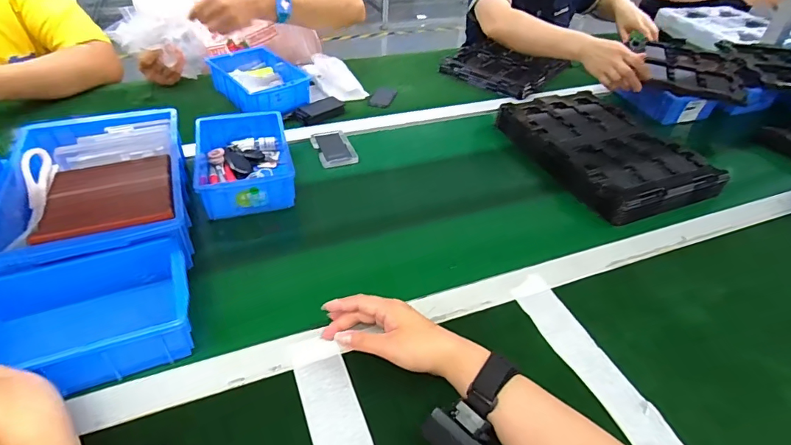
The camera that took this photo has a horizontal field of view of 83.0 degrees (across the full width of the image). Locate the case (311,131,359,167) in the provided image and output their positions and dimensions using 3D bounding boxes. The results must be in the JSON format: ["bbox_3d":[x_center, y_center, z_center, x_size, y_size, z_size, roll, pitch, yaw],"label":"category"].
[{"bbox_3d":[-0.107,-0.131,0.784,0.063,0.010,0.108,-12,43,-18],"label":"case"}]

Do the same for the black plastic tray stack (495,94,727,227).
[{"bbox_3d":[0.375,-0.142,0.818,0.270,0.046,0.349,-13,43,-19],"label":"black plastic tray stack"}]

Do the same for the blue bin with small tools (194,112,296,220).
[{"bbox_3d":[-0.233,-0.094,0.694,0.130,0.058,0.198,-10,42,-15],"label":"blue bin with small tools"}]

